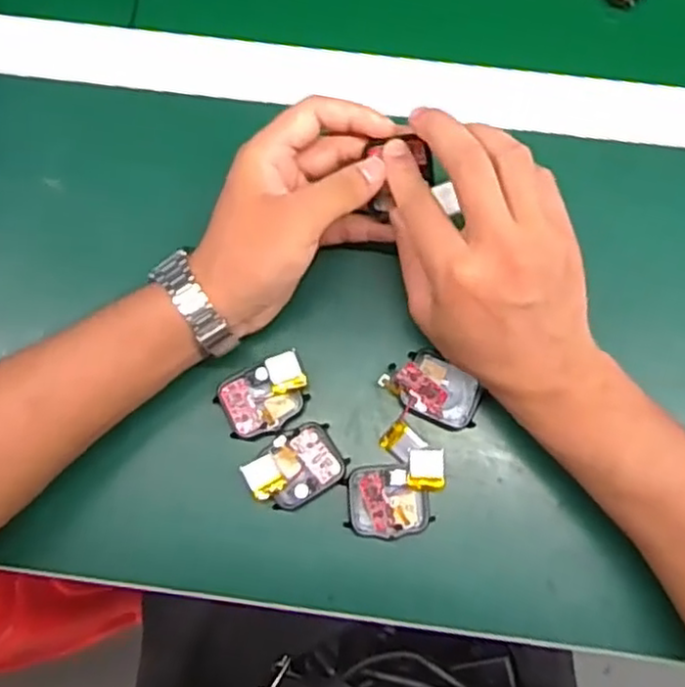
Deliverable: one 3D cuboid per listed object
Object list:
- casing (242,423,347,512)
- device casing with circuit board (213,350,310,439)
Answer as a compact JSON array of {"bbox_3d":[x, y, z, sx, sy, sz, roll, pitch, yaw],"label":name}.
[{"bbox_3d":[-0.025,0.070,0.383,0.050,0.023,0.036,-32,80,-5],"label":"casing"},{"bbox_3d":[-0.043,0.031,0.390,0.051,0.017,0.036,-25,79,-4],"label":"device casing with circuit board"}]

